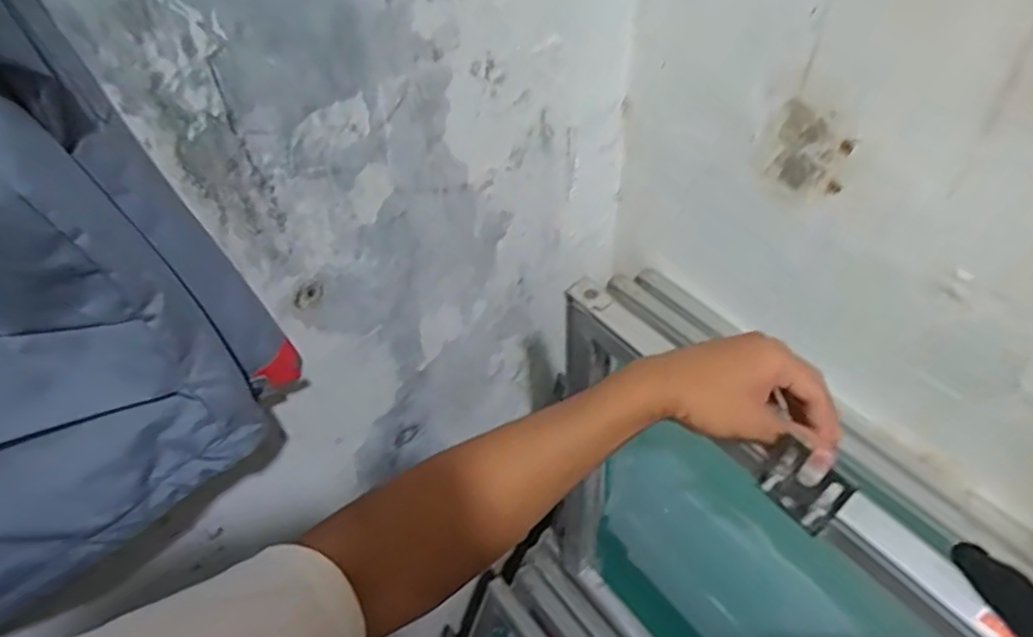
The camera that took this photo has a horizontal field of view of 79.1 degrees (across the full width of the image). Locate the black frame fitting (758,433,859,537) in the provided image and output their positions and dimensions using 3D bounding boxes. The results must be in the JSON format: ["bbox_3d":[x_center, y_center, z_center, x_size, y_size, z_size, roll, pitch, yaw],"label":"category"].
[{"bbox_3d":[0.186,0.111,0.414,0.015,0.067,0.054,-29,52,-20],"label":"black frame fitting"}]

